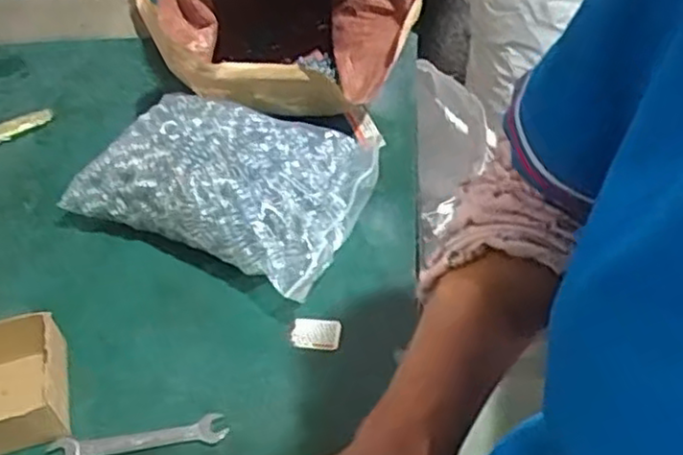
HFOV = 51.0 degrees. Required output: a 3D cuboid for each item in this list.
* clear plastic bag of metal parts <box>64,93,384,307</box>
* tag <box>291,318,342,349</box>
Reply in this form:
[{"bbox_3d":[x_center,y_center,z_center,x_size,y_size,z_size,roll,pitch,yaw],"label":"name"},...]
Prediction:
[{"bbox_3d":[-0.107,-0.047,0.684,0.251,0.109,0.178,16,52,19],"label":"clear plastic bag of metal parts"},{"bbox_3d":[-0.022,0.092,0.627,0.042,0.004,0.028,4,58,-6],"label":"tag"}]

